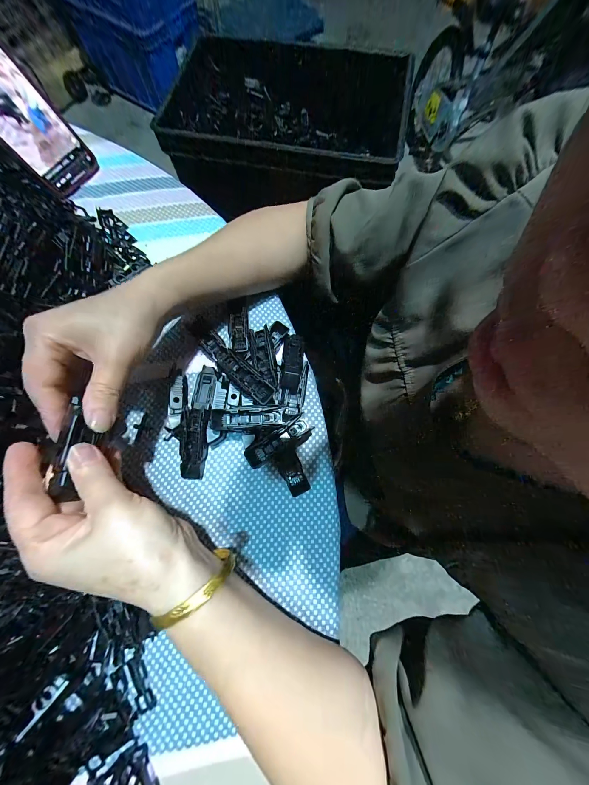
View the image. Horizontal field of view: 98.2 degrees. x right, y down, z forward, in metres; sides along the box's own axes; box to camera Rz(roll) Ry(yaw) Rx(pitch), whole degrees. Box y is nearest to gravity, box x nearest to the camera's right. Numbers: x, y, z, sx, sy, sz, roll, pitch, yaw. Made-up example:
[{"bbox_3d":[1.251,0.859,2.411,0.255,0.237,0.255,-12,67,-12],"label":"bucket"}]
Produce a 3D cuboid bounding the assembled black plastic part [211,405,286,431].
[{"bbox_3d":[-0.043,0.023,0.237,0.066,0.016,0.020,-6,75,-3],"label":"assembled black plastic part"}]

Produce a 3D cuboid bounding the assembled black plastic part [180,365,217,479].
[{"bbox_3d":[-0.093,0.027,0.249,0.021,0.022,0.108,6,75,1],"label":"assembled black plastic part"}]

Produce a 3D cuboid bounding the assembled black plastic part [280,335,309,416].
[{"bbox_3d":[-0.001,-0.021,0.268,0.027,0.015,0.085,6,75,1],"label":"assembled black plastic part"}]

